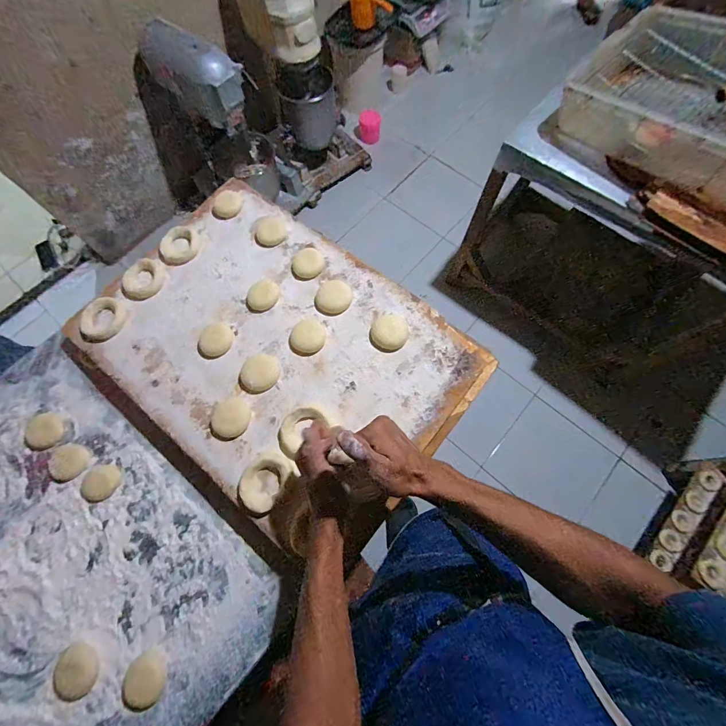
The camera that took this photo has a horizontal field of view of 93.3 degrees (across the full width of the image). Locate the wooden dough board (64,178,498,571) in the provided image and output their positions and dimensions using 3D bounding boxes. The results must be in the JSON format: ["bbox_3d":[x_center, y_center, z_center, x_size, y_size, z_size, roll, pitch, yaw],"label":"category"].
[{"bbox_3d":[-0.149,-0.032,0.554,0.598,0.028,0.418,38,76,13],"label":"wooden dough board"}]

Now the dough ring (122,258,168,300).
[{"bbox_3d":[-0.383,-0.151,0.600,0.070,0.014,0.084,-21,72,-5],"label":"dough ring"}]

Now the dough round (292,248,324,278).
[{"bbox_3d":[-0.096,-0.176,0.600,0.053,0.010,0.051,-1,71,2],"label":"dough round"}]

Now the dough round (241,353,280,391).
[{"bbox_3d":[-0.160,0.013,0.531,0.058,0.010,0.058,-1,71,2],"label":"dough round"}]

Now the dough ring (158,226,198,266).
[{"bbox_3d":[-0.339,-0.213,0.624,0.064,0.012,0.073,-18,72,-4],"label":"dough ring"}]

